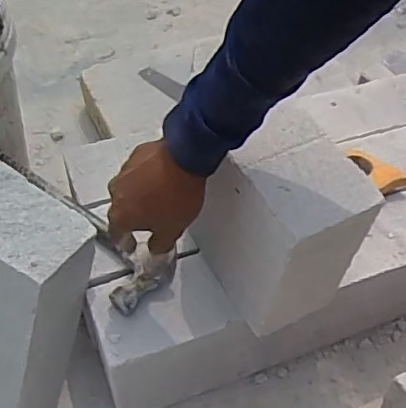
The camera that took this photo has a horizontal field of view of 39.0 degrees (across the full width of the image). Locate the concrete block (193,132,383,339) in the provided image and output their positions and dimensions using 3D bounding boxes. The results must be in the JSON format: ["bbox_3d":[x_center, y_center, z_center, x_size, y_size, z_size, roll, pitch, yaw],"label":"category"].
[{"bbox_3d":[0.083,0.037,0.579,0.100,0.198,0.103,-21,58,-19],"label":"concrete block"}]

